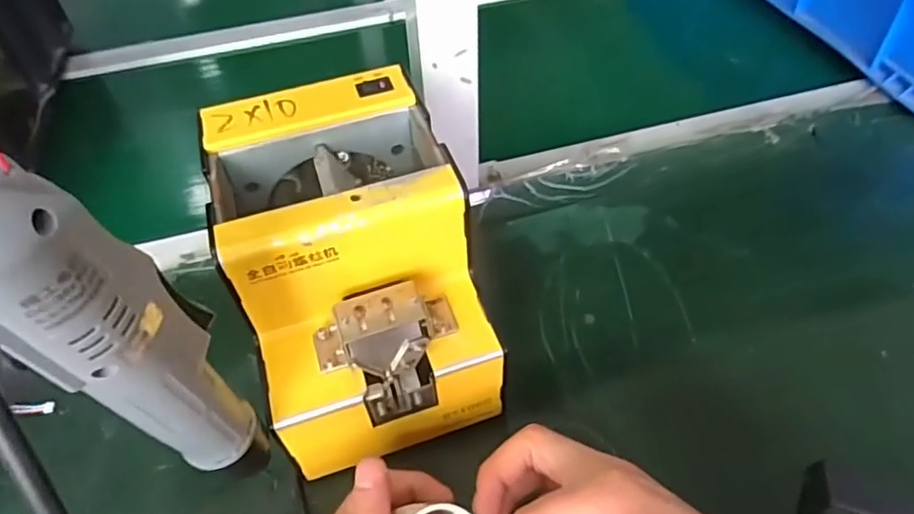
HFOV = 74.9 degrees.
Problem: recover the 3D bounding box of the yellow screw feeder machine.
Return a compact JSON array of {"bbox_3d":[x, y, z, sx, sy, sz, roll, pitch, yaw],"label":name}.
[{"bbox_3d":[-0.059,0.010,0.355,0.123,0.144,0.178,-15,52,-11],"label":"yellow screw feeder machine"}]

